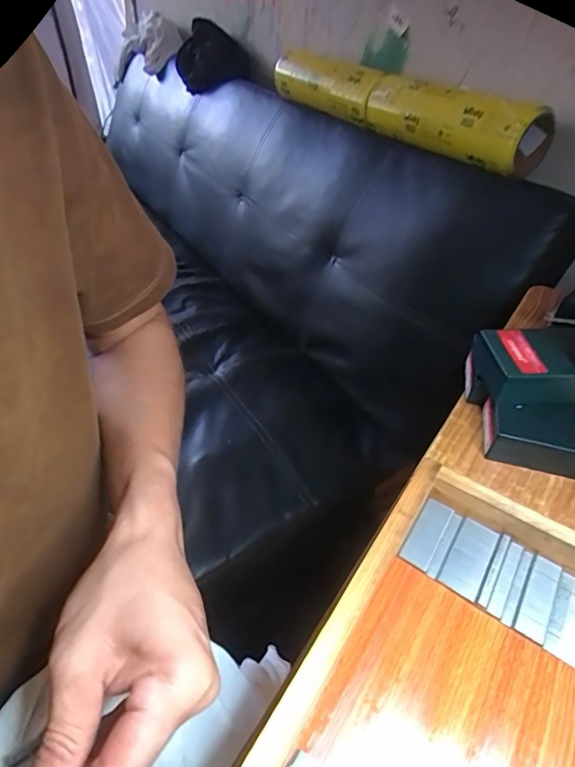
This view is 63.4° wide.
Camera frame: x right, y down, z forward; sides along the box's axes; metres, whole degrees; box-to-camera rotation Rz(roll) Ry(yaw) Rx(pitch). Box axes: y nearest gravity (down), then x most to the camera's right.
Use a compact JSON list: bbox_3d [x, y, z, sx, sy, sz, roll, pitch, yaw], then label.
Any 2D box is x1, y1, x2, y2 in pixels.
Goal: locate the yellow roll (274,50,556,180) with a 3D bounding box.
[{"bbox_3d":[0.194,-0.541,0.893,0.105,0.097,0.704,-21,46,-22],"label":"yellow roll"}]

